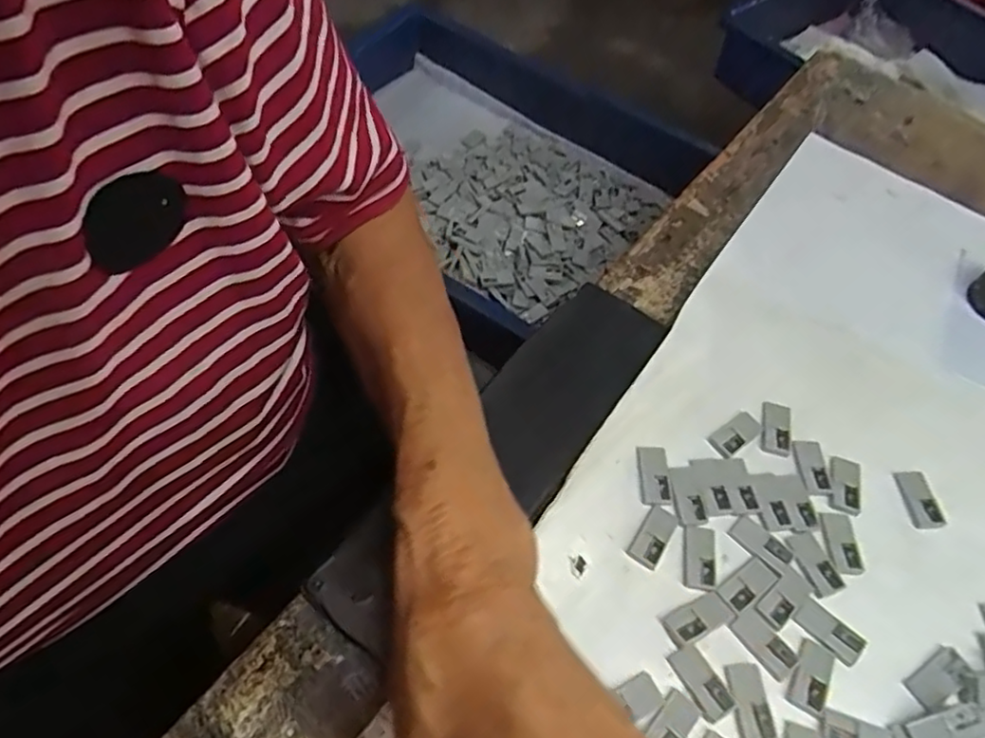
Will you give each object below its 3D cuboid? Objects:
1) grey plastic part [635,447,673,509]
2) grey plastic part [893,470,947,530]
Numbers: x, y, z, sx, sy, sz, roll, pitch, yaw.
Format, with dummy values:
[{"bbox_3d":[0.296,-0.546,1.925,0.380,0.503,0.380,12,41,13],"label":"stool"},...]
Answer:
[{"bbox_3d":[0.077,0.051,0.312,0.014,0.005,0.028,1,57,-5],"label":"grey plastic part"},{"bbox_3d":[0.209,0.064,0.322,0.013,0.007,0.028,-2,57,-7],"label":"grey plastic part"}]

